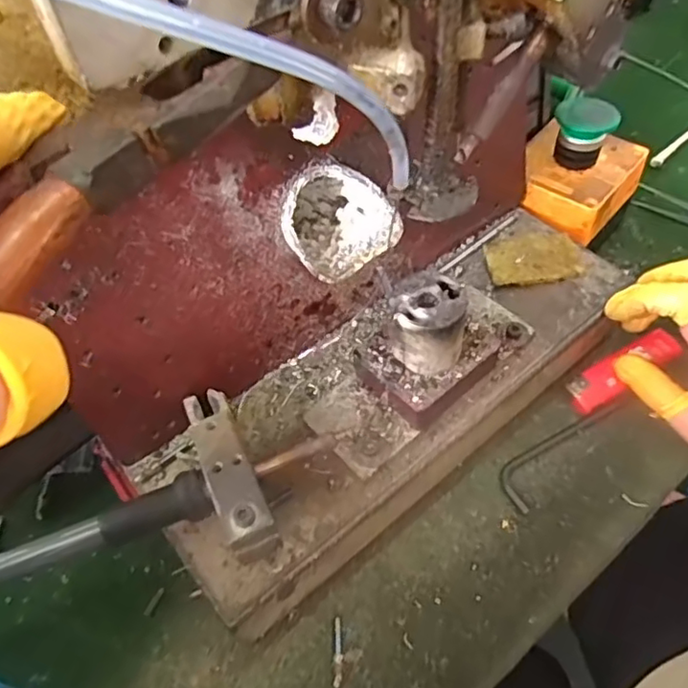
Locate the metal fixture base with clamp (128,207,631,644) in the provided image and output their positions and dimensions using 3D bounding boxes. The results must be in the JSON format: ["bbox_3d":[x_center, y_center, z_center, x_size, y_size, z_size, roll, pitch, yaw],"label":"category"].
[{"bbox_3d":[0.031,0.002,0.309,0.290,0.077,0.100,-35,59,-19],"label":"metal fixture base with clamp"}]

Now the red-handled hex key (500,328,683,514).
[{"bbox_3d":[0.145,0.040,0.362,0.146,0.011,0.031,-40,63,-14],"label":"red-handled hex key"}]

